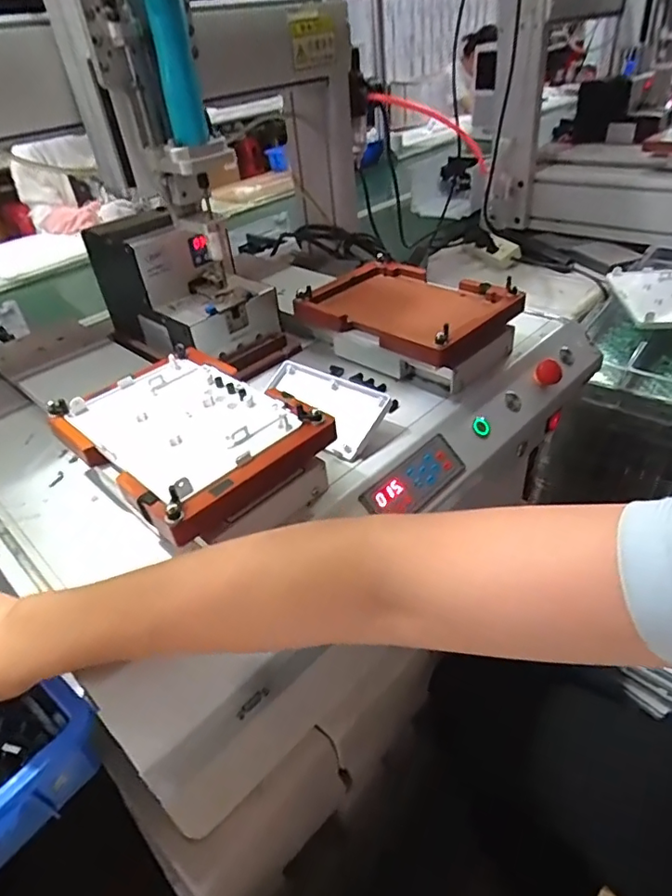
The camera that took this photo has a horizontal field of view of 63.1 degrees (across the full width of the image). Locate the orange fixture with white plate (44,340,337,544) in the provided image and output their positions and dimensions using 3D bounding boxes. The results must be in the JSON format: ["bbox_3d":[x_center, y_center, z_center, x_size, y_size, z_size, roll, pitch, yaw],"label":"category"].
[{"bbox_3d":[-0.127,-0.002,0.484,0.221,0.071,0.159,29,49,37],"label":"orange fixture with white plate"}]

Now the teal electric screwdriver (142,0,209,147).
[{"bbox_3d":[-0.141,-0.348,0.458,0.031,0.161,0.027,-12,38,-8],"label":"teal electric screwdriver"}]

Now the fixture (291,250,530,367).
[{"bbox_3d":[0.083,-0.162,0.641,0.220,0.041,0.168,27,48,36],"label":"fixture"}]

